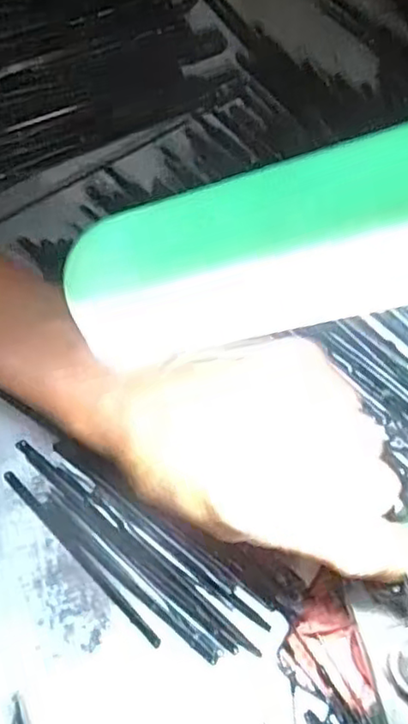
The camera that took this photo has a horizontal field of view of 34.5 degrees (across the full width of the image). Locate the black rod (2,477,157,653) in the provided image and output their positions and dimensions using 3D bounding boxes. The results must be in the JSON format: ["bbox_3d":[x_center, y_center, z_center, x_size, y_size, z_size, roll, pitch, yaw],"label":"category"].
[{"bbox_3d":[-0.054,0.085,0.287,0.005,0.004,0.098,-42,80,-15],"label":"black rod"}]

